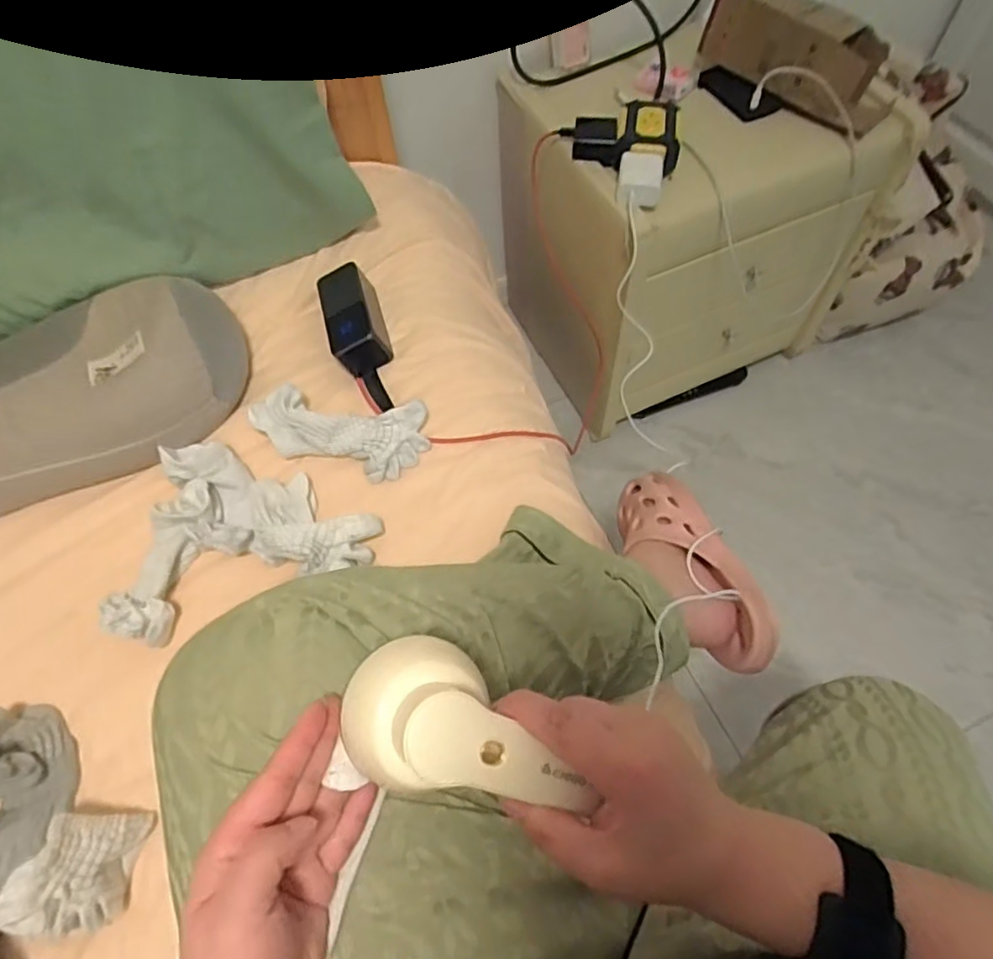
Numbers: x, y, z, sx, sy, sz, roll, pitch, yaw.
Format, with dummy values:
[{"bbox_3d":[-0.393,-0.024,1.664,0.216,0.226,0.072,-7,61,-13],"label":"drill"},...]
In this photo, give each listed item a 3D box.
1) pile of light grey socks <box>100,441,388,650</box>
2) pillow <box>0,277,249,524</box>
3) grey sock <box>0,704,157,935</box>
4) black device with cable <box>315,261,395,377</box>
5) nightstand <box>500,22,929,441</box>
[{"bbox_3d":[-0.236,0.066,0.577,0.231,0.049,0.194,11,63,9],"label":"pile of light grey socks"},{"bbox_3d":[-0.495,-0.074,0.626,0.454,0.113,0.199,-17,62,-6],"label":"pillow"},{"bbox_3d":[-0.400,0.254,0.472,0.219,0.103,0.157,-4,61,1],"label":"grey sock"},{"bbox_3d":[-0.163,-0.184,0.701,0.064,0.040,0.151,-17,62,-6],"label":"black device with cable"},{"bbox_3d":[0.286,-0.434,1.053,0.493,0.482,0.418,-25,63,-10],"label":"nightstand"}]

